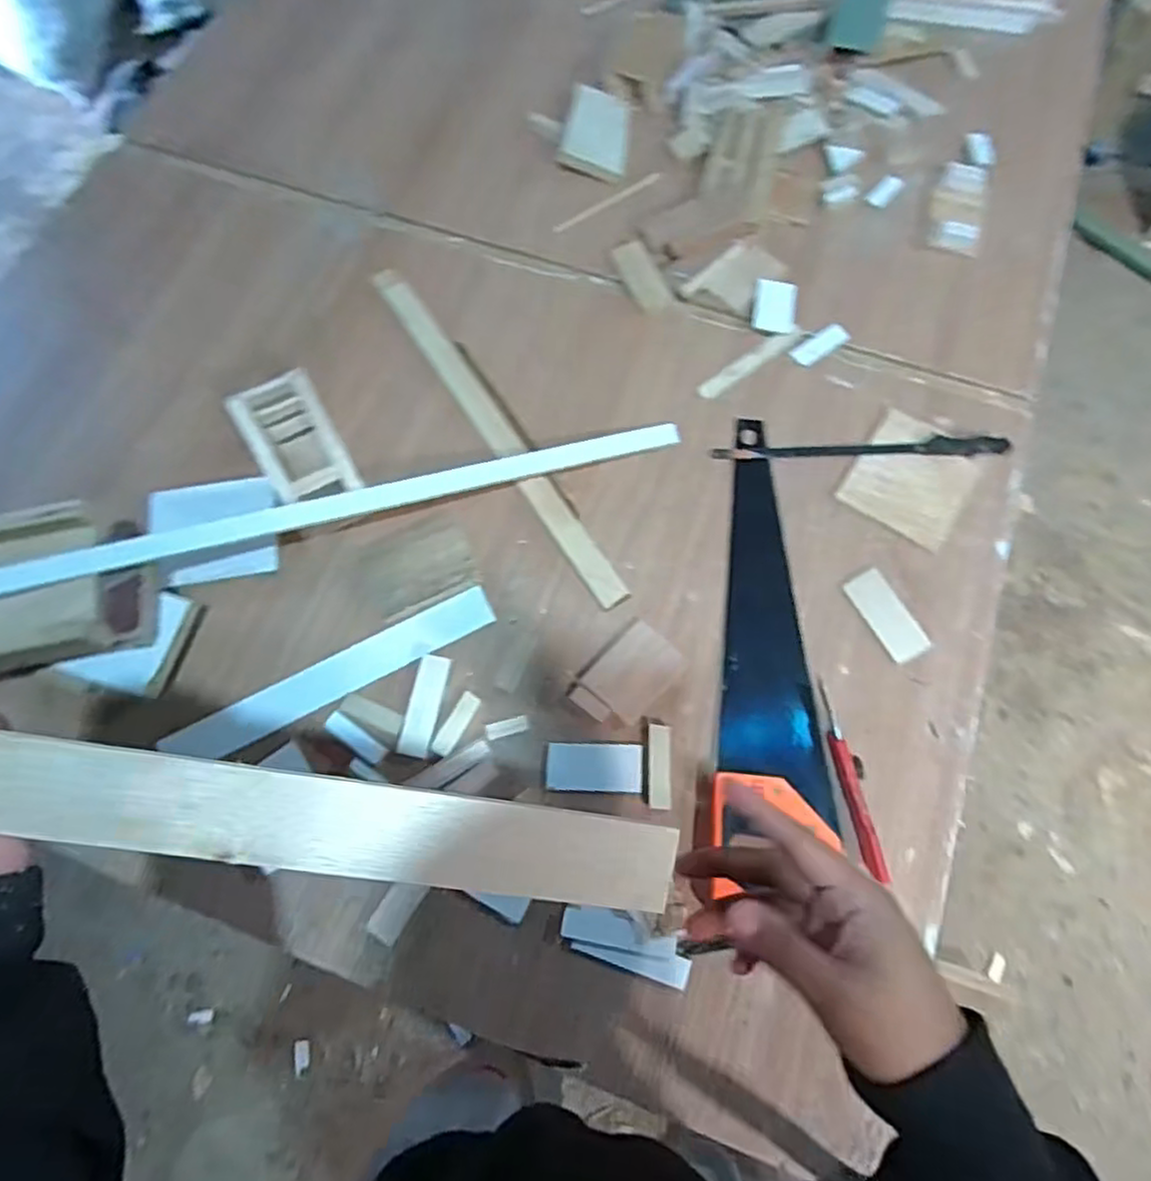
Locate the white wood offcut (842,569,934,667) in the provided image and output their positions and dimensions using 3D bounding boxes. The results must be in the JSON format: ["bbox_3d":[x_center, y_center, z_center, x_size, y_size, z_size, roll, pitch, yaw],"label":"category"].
[{"bbox_3d":[0.314,0.025,0.718,0.045,0.005,0.093,-26,73,-10],"label":"white wood offcut"}]

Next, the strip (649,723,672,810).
[{"bbox_3d":[0.079,0.164,0.665,0.021,0.008,0.076,3,71,0],"label":"strip"}]

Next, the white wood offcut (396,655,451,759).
[{"bbox_3d":[-0.144,0.110,0.679,0.031,0.016,0.094,12,74,5],"label":"white wood offcut"}]

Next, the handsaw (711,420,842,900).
[{"bbox_3d":[0.189,0.039,0.706,0.105,0.026,0.471,2,69,2],"label":"handsaw"}]

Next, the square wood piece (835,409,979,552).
[{"bbox_3d":[0.364,-0.123,0.770,0.114,0.012,0.131,33,73,10],"label":"square wood piece"}]

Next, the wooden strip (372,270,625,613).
[{"bbox_3d":[-0.095,-0.185,0.784,0.034,0.012,0.495,-31,74,-11],"label":"wooden strip"}]

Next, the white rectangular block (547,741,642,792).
[{"bbox_3d":[0.018,0.165,0.669,0.087,0.006,0.044,2,71,0],"label":"white rectangular block"}]

